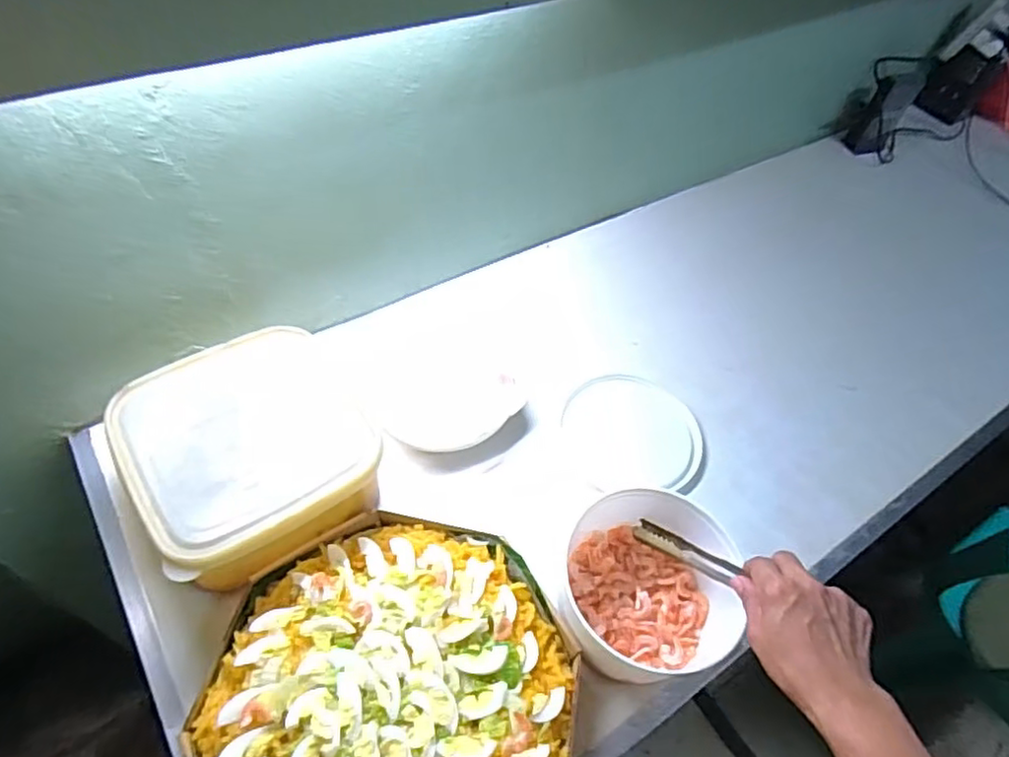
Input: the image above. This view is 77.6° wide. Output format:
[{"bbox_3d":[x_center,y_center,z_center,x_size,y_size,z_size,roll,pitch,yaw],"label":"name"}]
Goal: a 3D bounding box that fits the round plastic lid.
[{"bbox_3d":[0.152,0.061,0.756,0.162,0.013,0.161,1,53,-1],"label":"round plastic lid"}]

